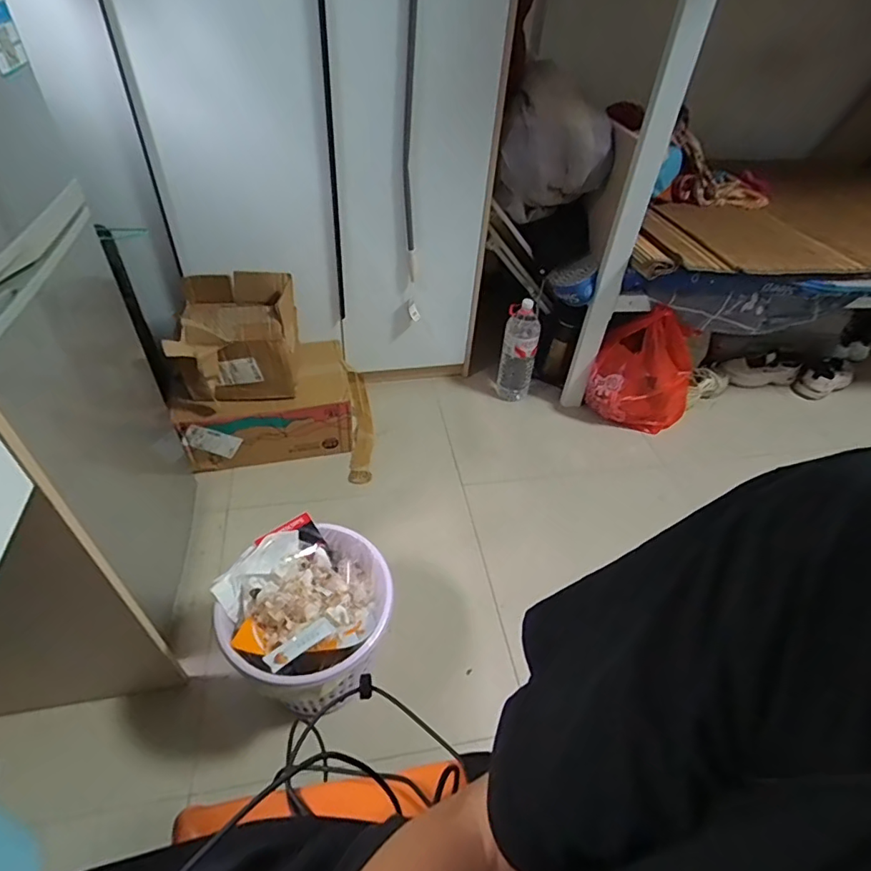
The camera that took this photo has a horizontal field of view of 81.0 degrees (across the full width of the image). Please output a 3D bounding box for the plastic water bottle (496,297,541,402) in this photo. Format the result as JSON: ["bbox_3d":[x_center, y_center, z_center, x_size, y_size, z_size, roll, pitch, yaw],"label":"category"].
[{"bbox_3d":[0.260,-0.262,1.597,0.106,0.325,0.109,12,44,8],"label":"plastic water bottle"}]

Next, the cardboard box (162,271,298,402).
[{"bbox_3d":[-0.471,-0.230,1.233,0.257,0.232,0.222,-4,44,-9],"label":"cardboard box"}]

